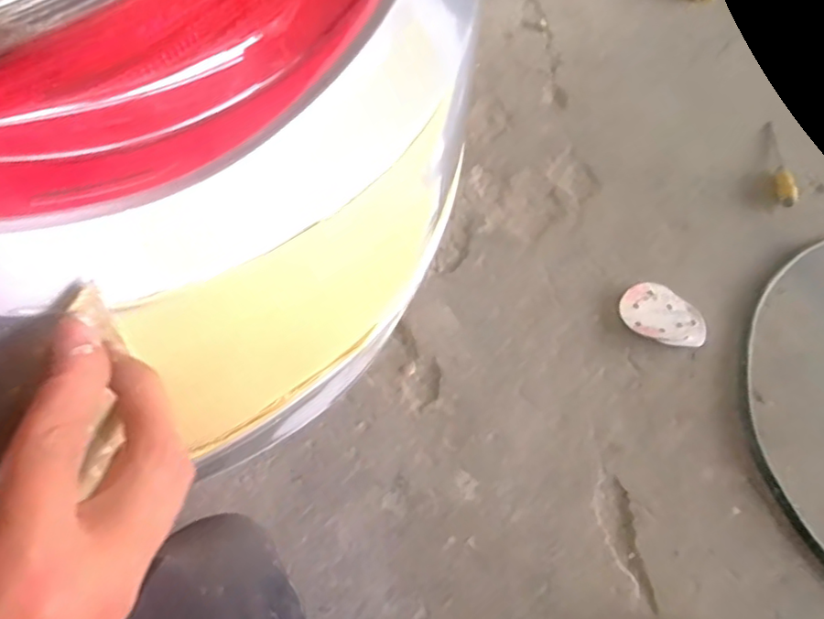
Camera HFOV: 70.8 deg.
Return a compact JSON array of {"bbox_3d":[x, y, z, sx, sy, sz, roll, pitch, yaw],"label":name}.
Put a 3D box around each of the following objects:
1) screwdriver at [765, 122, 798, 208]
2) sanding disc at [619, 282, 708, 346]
[{"bbox_3d":[0.780,-0.314,1.226,0.036,0.031,0.234,9,61,-1],"label":"screwdriver"},{"bbox_3d":[0.437,0.009,1.007,0.141,0.022,0.111,25,62,8],"label":"sanding disc"}]

